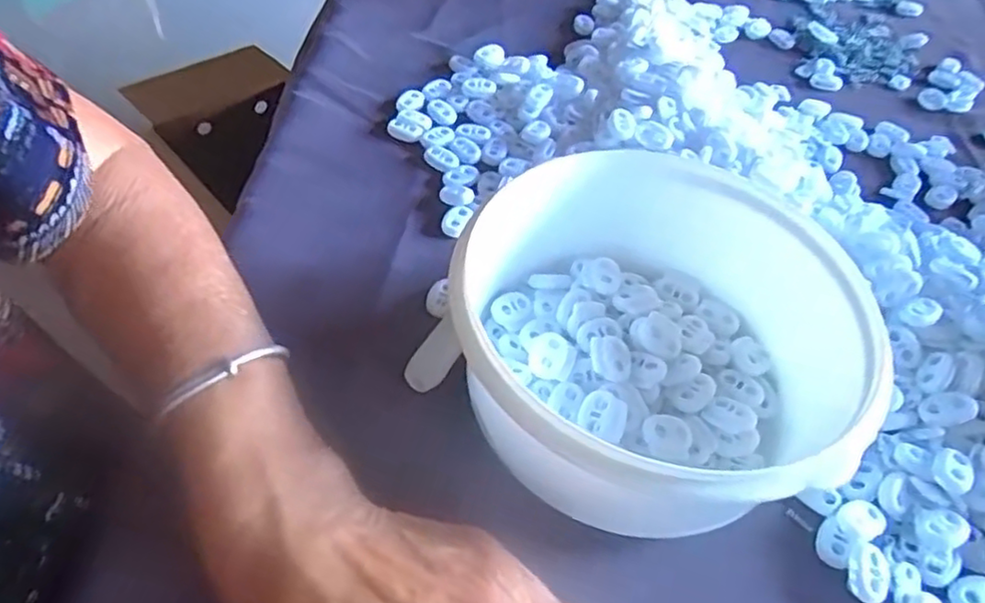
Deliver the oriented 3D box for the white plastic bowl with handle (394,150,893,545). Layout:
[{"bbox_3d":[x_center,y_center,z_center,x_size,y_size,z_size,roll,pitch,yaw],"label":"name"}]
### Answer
[{"bbox_3d":[0.064,0.017,0.281,0.189,0.074,0.158,7,50,-1],"label":"white plastic bowl with handle"}]

